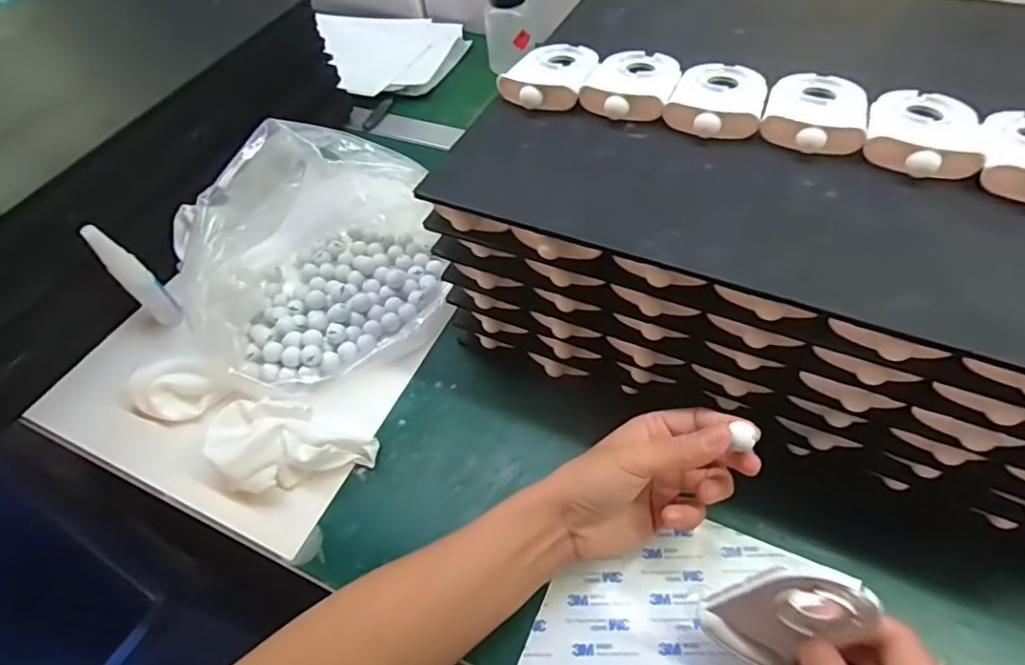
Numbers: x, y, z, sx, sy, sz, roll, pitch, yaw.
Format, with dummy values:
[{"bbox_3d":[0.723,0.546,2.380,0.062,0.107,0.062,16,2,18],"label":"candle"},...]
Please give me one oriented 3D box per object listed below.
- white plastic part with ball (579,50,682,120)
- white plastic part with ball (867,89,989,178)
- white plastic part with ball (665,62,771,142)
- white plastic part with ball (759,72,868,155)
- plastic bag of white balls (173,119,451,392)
[{"bbox_3d":[0.083,-0.175,0.382,0.058,0.012,0.083,14,56,16],"label":"white plastic part with ball"},{"bbox_3d":[0.245,-0.124,0.331,0.057,0.016,0.085,17,57,18],"label":"white plastic part with ball"},{"bbox_3d":[0.137,-0.156,0.364,0.057,0.014,0.085,19,58,19],"label":"white plastic part with ball"},{"bbox_3d":[0.191,-0.143,0.349,0.056,0.013,0.083,18,57,18],"label":"white plastic part with ball"},{"bbox_3d":[-0.168,-0.071,0.460,0.194,0.134,0.186,-24,55,-12],"label":"plastic bag of white balls"}]

